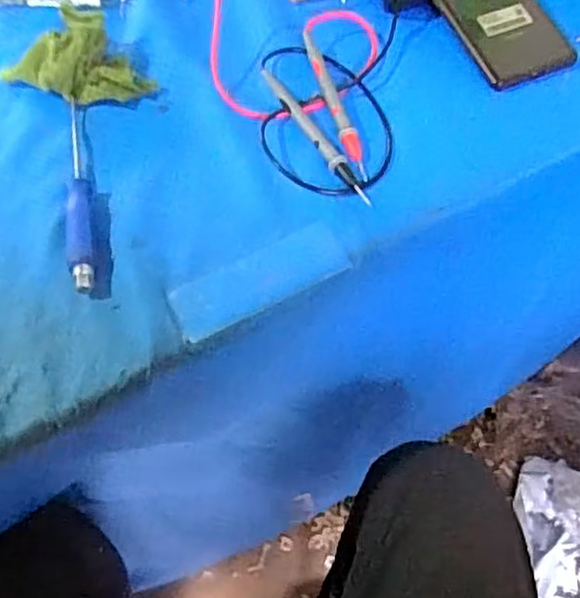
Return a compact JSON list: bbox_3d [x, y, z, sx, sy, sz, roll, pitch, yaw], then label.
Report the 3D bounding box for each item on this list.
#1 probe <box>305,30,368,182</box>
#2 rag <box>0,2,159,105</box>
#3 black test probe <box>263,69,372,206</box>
[{"bbox_3d":[0.033,-0.148,0.521,0.015,0.017,0.148,-13,56,-4],"label":"probe"},{"bbox_3d":[-0.171,-0.184,0.548,0.085,0.042,0.107,-38,61,-19],"label":"rag"},{"bbox_3d":[0.017,-0.120,0.503,0.012,0.014,0.141,-27,58,-13],"label":"black test probe"}]

